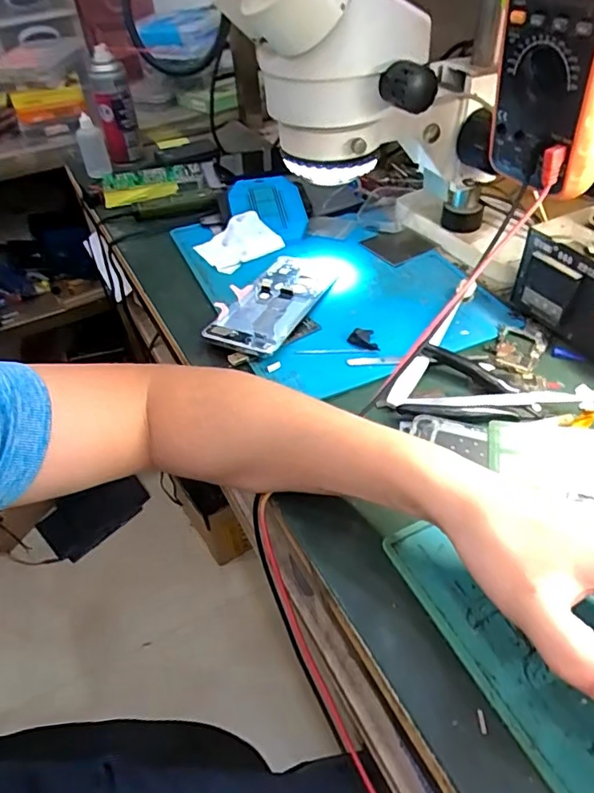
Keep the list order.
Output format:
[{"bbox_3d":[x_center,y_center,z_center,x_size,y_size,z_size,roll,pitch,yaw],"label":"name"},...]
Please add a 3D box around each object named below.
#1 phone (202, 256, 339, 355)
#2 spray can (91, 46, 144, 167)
[{"bbox_3d":[-0.020,-0.099,0.542,0.074,0.014,0.167,18,47,21],"label":"phone"},{"bbox_3d":[-0.271,-0.424,0.811,0.053,0.149,0.067,-13,45,-11],"label":"spray can"}]

